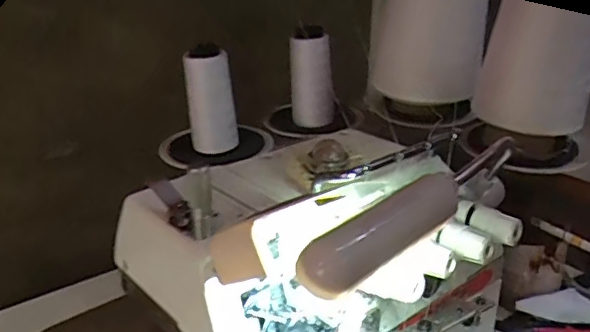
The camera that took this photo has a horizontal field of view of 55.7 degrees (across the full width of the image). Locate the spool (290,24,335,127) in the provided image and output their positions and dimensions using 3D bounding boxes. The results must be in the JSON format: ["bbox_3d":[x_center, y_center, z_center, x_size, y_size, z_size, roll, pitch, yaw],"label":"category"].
[{"bbox_3d":[0.021,-0.104,0.661,0.056,0.110,0.048,-1,23,-4],"label":"spool"}]

